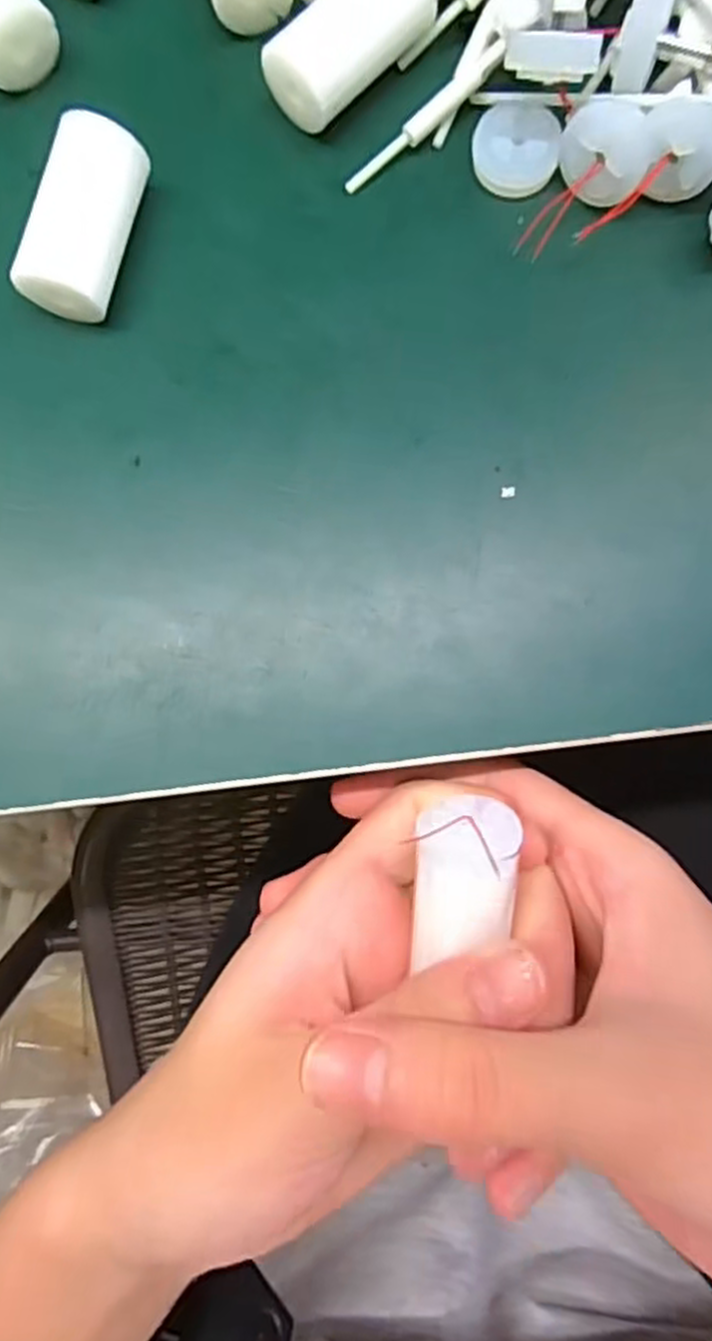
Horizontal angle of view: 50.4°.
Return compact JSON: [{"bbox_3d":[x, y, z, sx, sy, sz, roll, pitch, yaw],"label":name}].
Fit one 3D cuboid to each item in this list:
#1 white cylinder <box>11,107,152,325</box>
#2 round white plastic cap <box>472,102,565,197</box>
[{"bbox_3d":[-0.063,-0.104,0.175,0.019,0.014,0.041,17,84,2],"label":"white cylinder"},{"bbox_3d":[0.039,-0.126,0.183,0.020,0.004,0.020,5,103,4],"label":"round white plastic cap"}]

